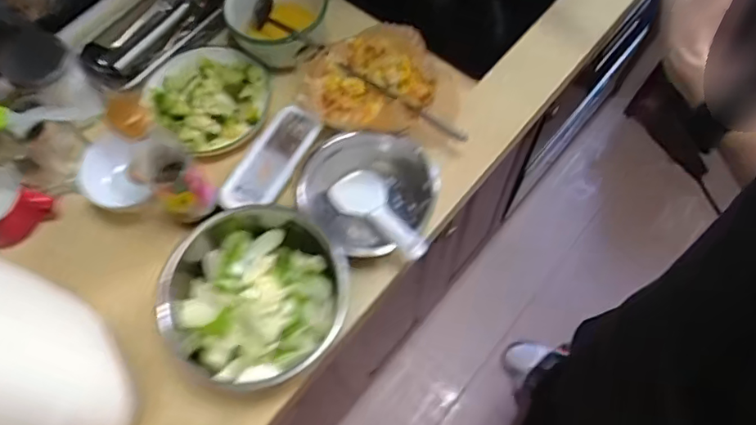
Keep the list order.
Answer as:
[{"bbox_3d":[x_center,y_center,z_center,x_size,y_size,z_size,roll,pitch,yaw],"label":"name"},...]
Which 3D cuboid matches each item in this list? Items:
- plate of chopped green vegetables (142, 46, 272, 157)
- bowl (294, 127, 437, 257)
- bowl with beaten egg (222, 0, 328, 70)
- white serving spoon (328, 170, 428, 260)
[{"bbox_3d":[-0.239,-0.171,0.787,0.177,0.042,0.161,-1,65,1],"label":"plate of chopped green vegetables"},{"bbox_3d":[-0.019,-0.018,0.731,0.181,0.070,0.173,-1,65,1],"label":"bowl"},{"bbox_3d":[-0.154,-0.279,0.814,0.150,0.086,0.122,12,66,7],"label":"bowl with beaten egg"},{"bbox_3d":[0.006,0.003,0.699,0.073,0.029,0.167,-33,48,-13],"label":"white serving spoon"}]

